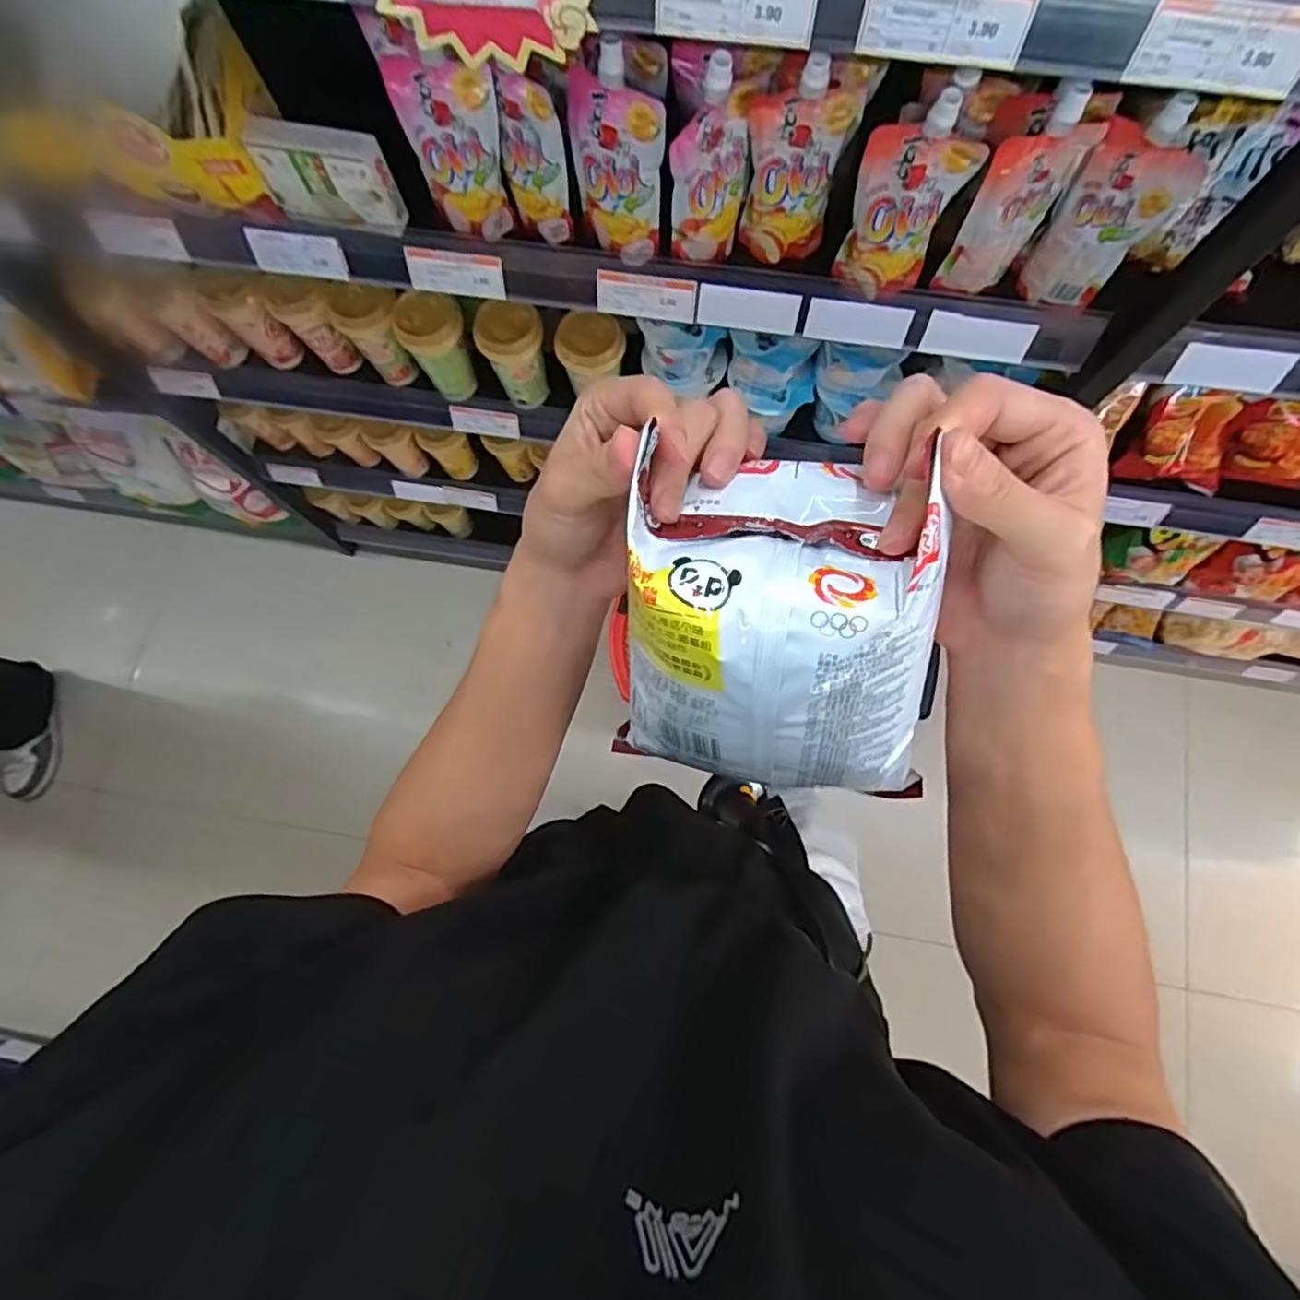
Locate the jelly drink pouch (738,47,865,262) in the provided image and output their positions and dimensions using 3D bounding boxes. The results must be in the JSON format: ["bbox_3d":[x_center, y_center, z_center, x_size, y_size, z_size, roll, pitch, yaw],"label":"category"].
[{"bbox_3d":[0.122,-0.396,0.541,0.077,0.163,0.029,-1,78,1],"label":"jelly drink pouch"}]

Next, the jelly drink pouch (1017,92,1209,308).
[{"bbox_3d":[0.360,-0.342,0.517,0.072,0.153,0.032,29,80,7],"label":"jelly drink pouch"}]

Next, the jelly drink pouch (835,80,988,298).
[{"bbox_3d":[0.205,-0.356,0.525,0.078,0.159,0.033,2,78,1],"label":"jelly drink pouch"}]

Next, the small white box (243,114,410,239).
[{"bbox_3d":[-0.287,-0.420,0.589,0.111,0.093,0.026,7,78,2],"label":"small white box"}]

